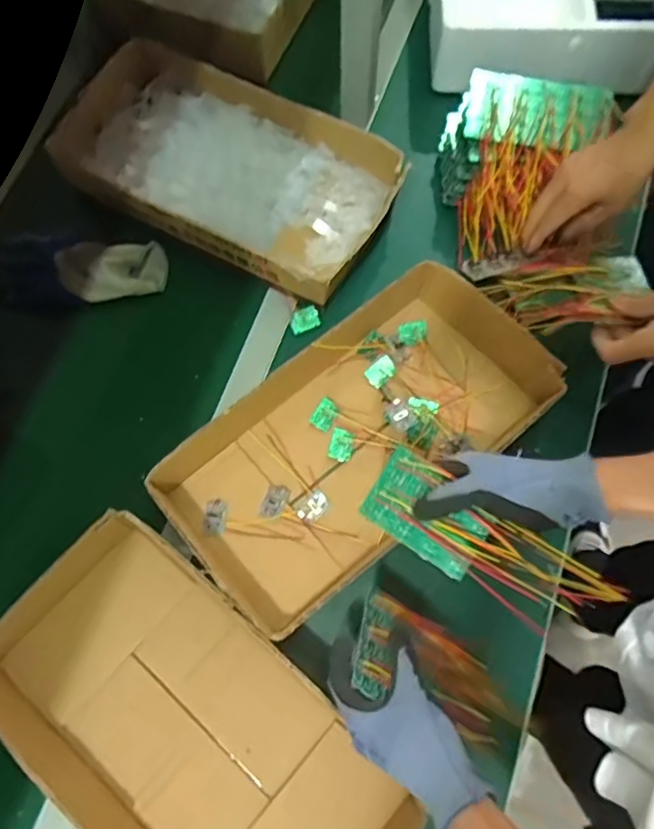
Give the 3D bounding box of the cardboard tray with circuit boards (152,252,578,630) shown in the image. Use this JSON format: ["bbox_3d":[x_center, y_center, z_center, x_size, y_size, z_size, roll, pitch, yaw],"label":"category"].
[{"bbox_3d":[0.034,0.026,0.668,0.422,0.073,0.216,-40,75,-11],"label":"cardboard tray with circuit boards"}]

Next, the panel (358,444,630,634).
[{"bbox_3d":[0.124,0.106,0.482,0.198,0.013,0.068,33,91,21],"label":"panel"}]

